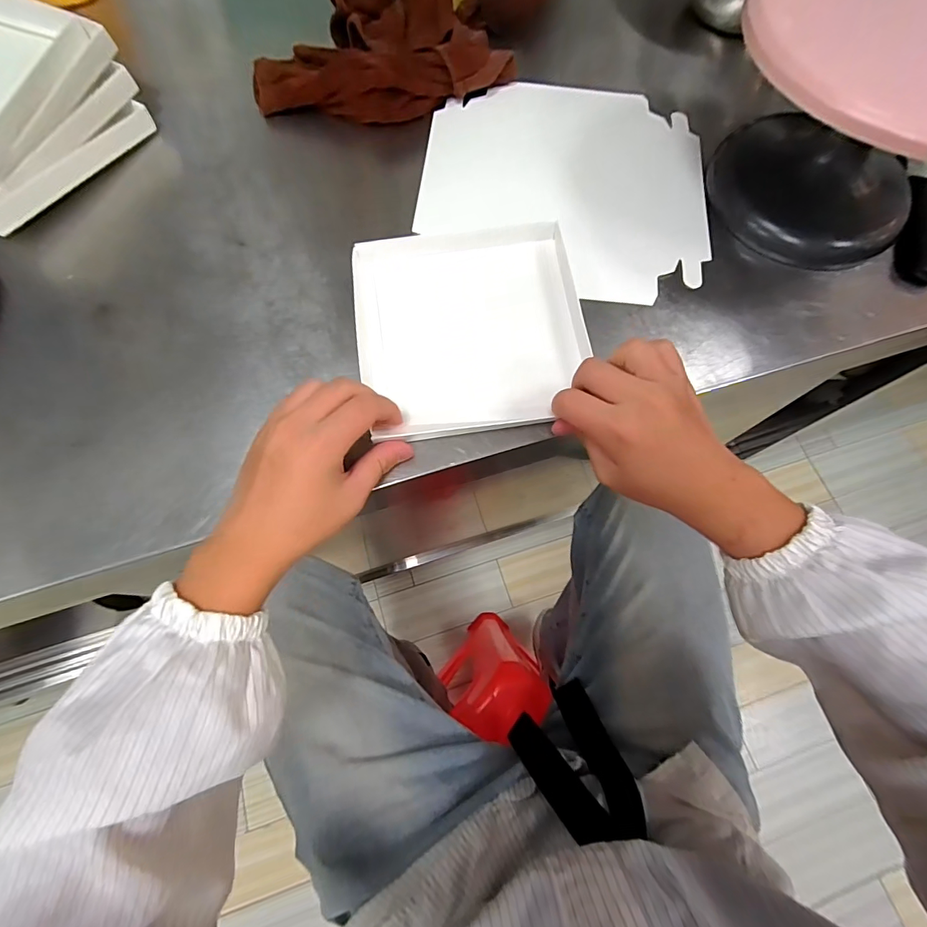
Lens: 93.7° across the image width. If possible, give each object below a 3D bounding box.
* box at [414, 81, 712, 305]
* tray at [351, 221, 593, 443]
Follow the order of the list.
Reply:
[{"bbox_3d":[0.097,-0.272,0.420,0.266,0.009,0.261,5,72,2],"label":"box"},{"bbox_3d":[0.006,-0.116,0.363,0.179,0.025,0.187,-8,76,-3],"label":"tray"}]

